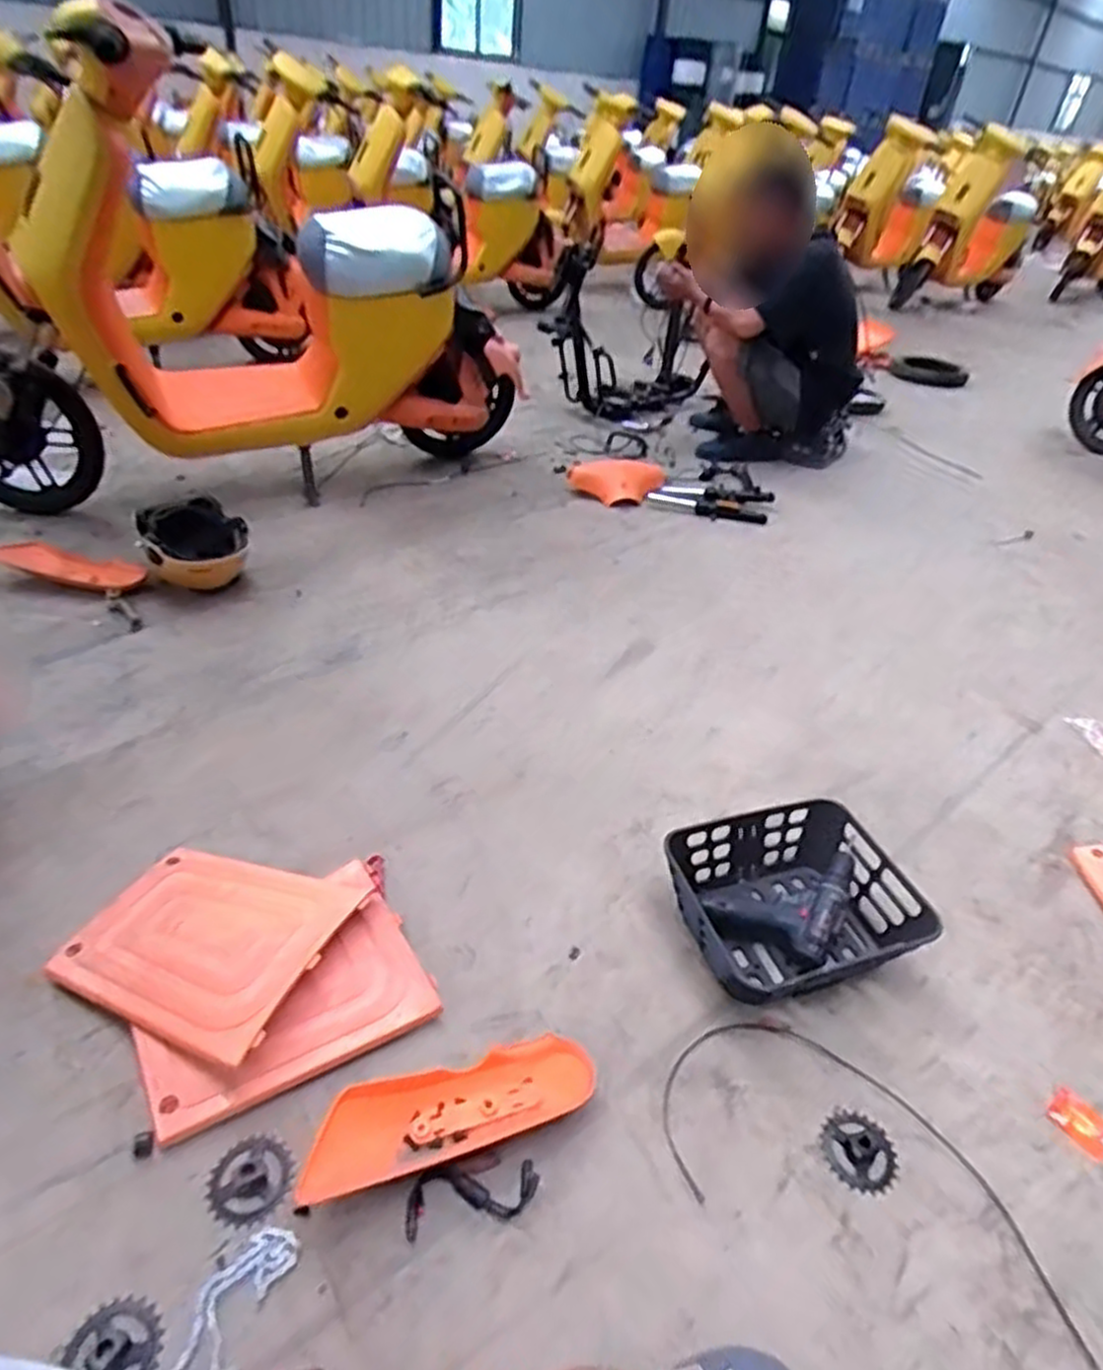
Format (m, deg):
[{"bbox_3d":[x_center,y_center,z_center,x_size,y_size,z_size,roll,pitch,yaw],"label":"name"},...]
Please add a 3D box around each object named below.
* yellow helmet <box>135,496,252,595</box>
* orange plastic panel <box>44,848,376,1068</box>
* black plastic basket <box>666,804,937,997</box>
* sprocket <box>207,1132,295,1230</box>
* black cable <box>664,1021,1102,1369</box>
[{"bbox_3d":[-0.801,-0.314,1.711,0.211,0.166,0.225,-13,42,-20],"label":"yellow helmet"},{"bbox_3d":[-0.450,0.330,1.003,0.340,0.039,0.264,8,38,22],"label":"orange plastic panel"},{"bbox_3d":[0.346,0.316,1.094,0.332,0.107,0.273,-7,40,-15],"label":"black plastic basket"},{"bbox_3d":[-0.325,0.533,0.817,0.086,0.005,0.086,3,39,-2],"label":"sprocket"},{"bbox_3d":[0.359,0.546,0.886,0.452,0.013,0.239,15,40,13],"label":"black cable"}]

